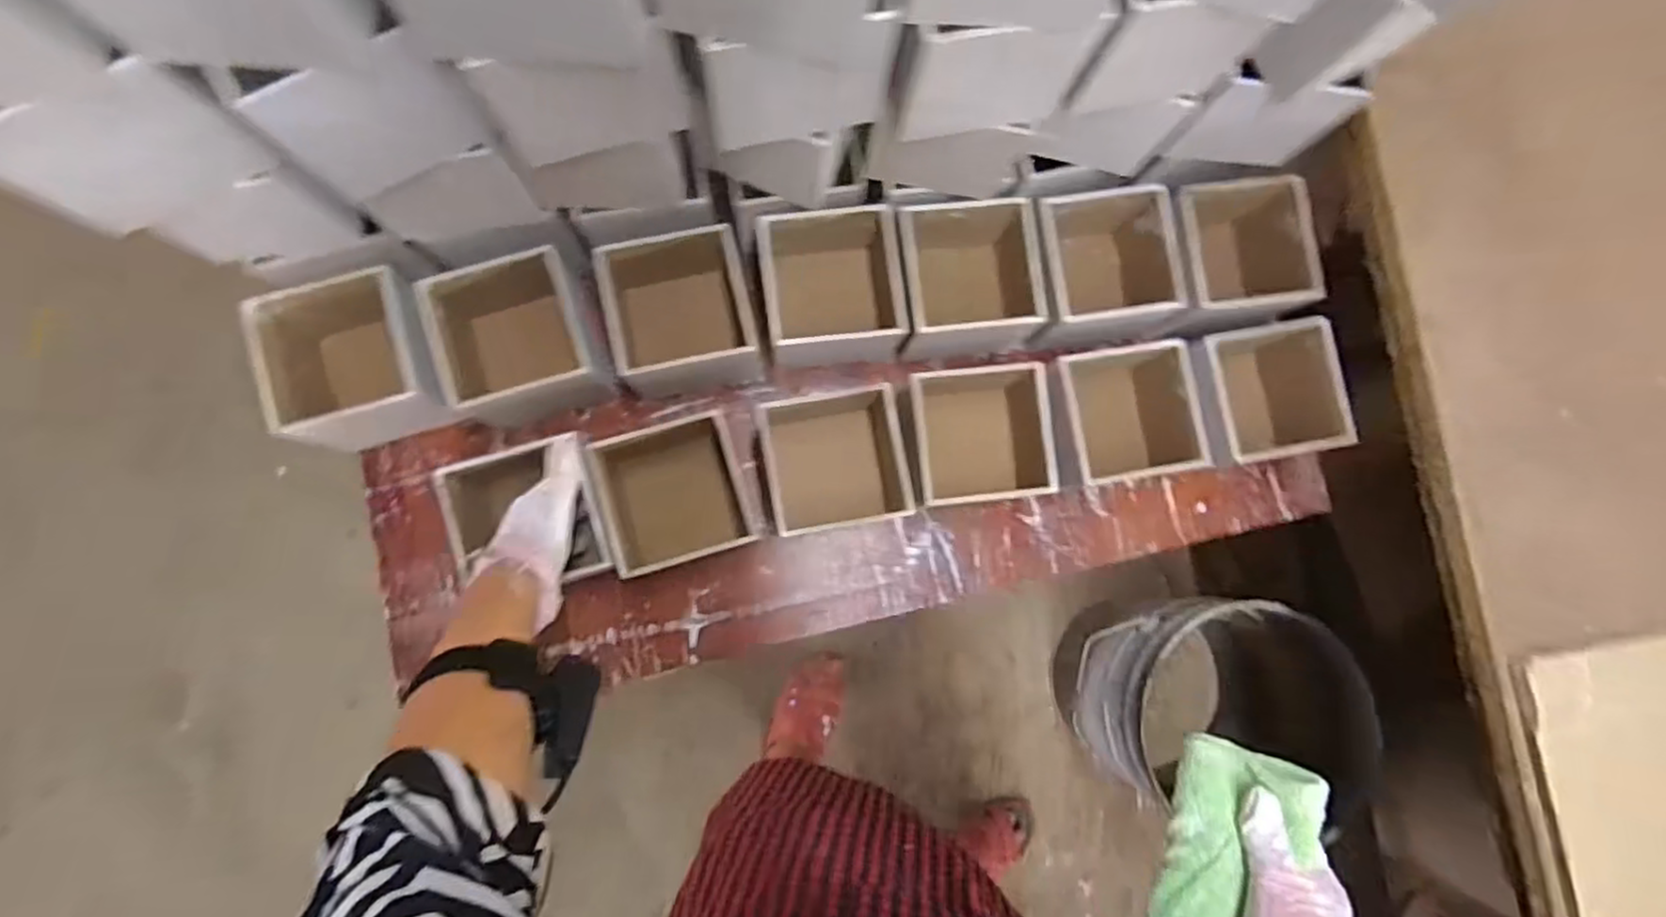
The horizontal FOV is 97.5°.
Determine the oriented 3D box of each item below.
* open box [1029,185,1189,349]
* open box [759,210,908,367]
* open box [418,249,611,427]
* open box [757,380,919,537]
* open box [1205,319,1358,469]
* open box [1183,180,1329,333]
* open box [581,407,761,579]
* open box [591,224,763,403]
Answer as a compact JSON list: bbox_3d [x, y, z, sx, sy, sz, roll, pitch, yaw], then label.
[{"bbox_3d":[0.243,-0.174,0.694,0.127,0.112,0.140,-6,85,-4],"label":"open box"},{"bbox_3d":[-0.001,-0.147,0.665,0.118,0.103,0.106,-6,85,-4],"label":"open box"},{"bbox_3d":[-0.276,-0.102,0.656,0.124,0.129,0.129,-17,86,-5],"label":"open box"},{"bbox_3d":[-0.004,0.004,0.649,0.121,0.095,0.123,-12,85,-5],"label":"open box"},{"bbox_3d":[0.385,-0.057,0.689,0.140,0.116,0.135,-6,85,-4],"label":"open box"},{"bbox_3d":[0.368,-0.191,0.701,0.128,0.117,0.136,-5,85,-4],"label":"open box"},{"bbox_3d":[-0.143,0.027,0.638,0.124,0.084,0.119,-16,86,-5],"label":"open box"},{"bbox_3d":[-0.133,-0.121,0.666,0.125,0.122,0.124,-15,86,-5],"label":"open box"}]

